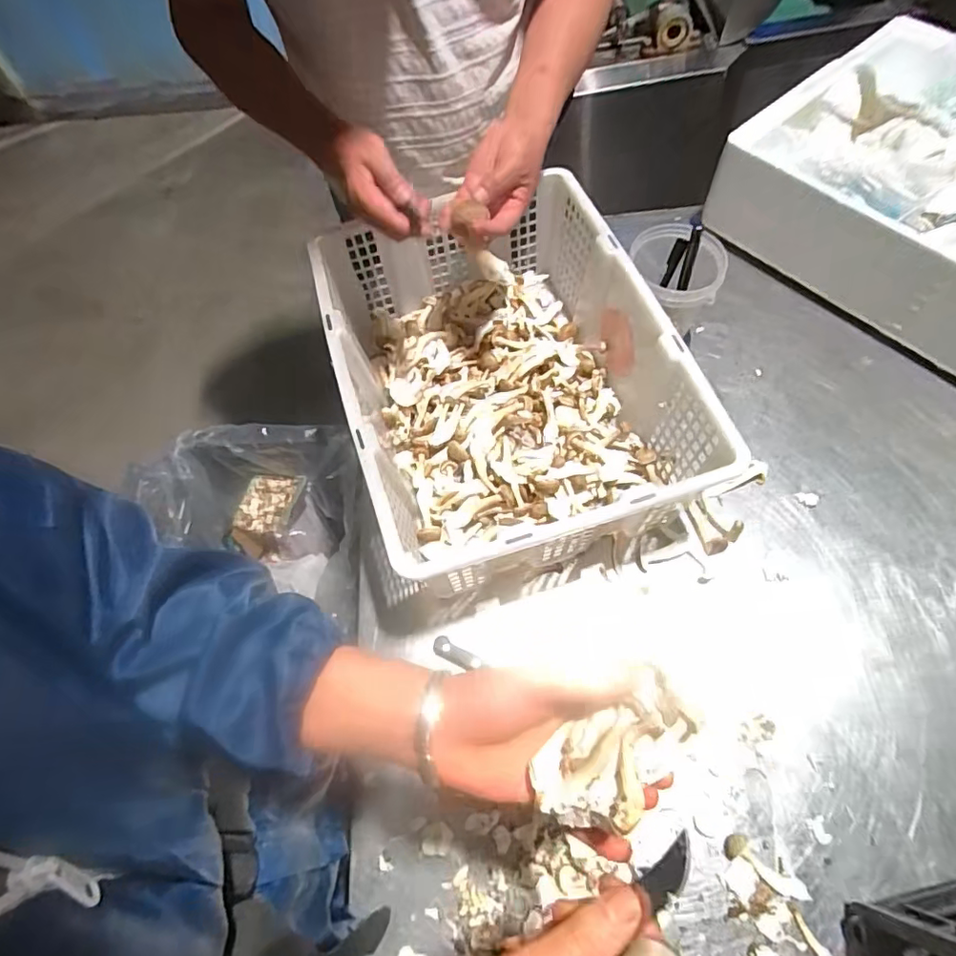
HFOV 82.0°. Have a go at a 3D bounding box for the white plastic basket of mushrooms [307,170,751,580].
[{"bbox_3d":[0.030,-0.132,0.671,0.379,0.162,0.494,-18,64,-9],"label":"white plastic basket of mushrooms"}]

